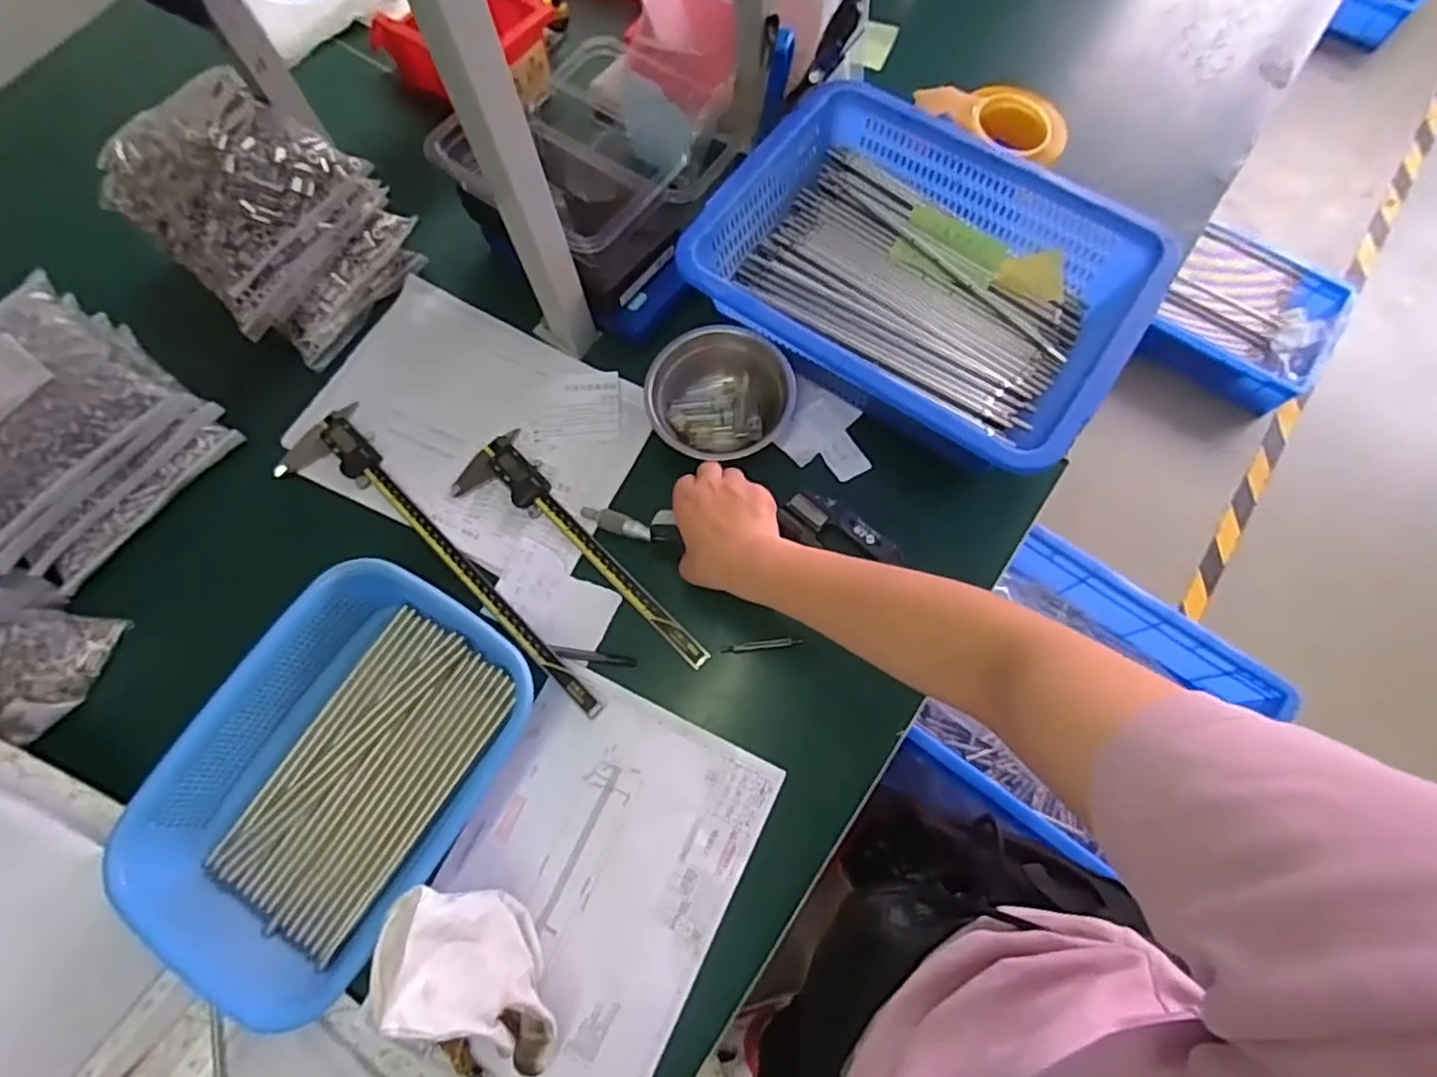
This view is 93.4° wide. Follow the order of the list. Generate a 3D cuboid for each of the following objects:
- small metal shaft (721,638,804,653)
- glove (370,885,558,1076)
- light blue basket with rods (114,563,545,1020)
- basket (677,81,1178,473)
[{"bbox_3d":[0.037,0.090,0.571,0.068,0.007,0.008,-5,71,-1],"label":"small metal shaft"},{"bbox_3d":[-0.163,0.297,0.464,0.137,0.091,0.079,32,76,11],"label":"glove"},{"bbox_3d":[-0.294,0.171,0.521,0.197,0.069,0.294,30,74,10],"label":"light blue basket with rods"},{"bbox_3d":[0.175,-0.235,0.596,0.352,0.086,0.265,33,75,11],"label":"basket"}]

